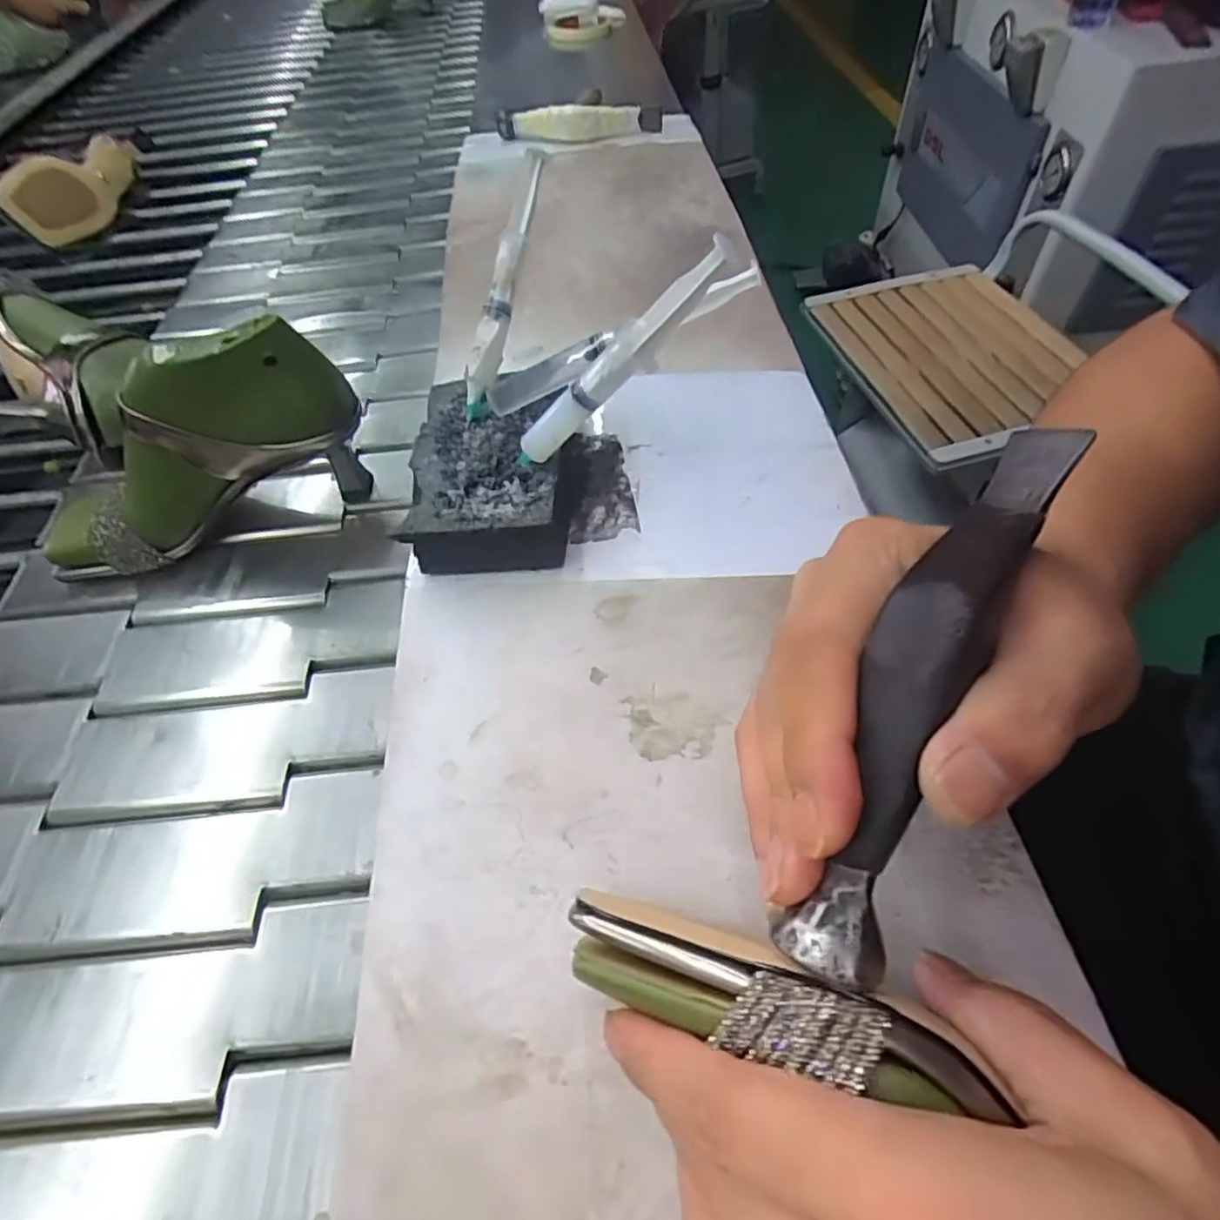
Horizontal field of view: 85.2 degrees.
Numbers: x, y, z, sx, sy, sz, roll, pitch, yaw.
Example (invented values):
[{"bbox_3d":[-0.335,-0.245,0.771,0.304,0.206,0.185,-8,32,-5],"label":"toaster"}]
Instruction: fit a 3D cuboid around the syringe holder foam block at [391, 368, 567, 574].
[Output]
[{"bbox_3d":[-0.064,-0.075,0.367,0.078,0.038,0.117,-3,53,4],"label":"syringe holder foam block"}]

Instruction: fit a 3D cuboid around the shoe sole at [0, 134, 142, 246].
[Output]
[{"bbox_3d":[-0.612,-0.493,0.775,0.027,0.078,0.208,-22,38,28],"label":"shoe sole"}]

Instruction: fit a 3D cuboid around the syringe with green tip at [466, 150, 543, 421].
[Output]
[{"bbox_3d":[-0.059,-0.174,0.362,0.014,0.013,0.136,20,100,19],"label":"syringe with green tip"}]

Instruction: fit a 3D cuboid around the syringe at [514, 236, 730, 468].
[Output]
[{"bbox_3d":[0.001,-0.110,0.299,0.016,0.141,0.011,28,48,-29],"label":"syringe"}]

